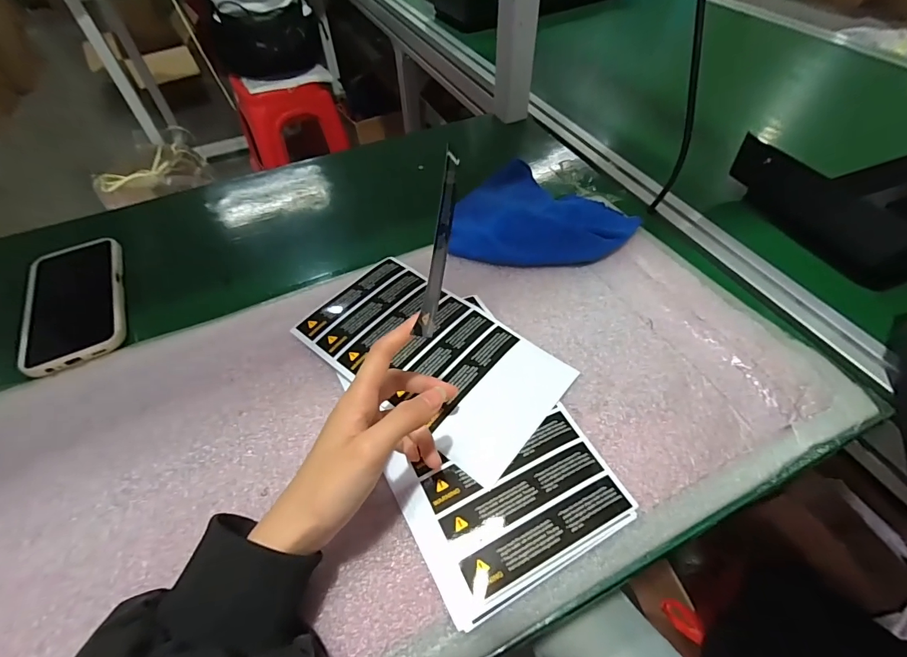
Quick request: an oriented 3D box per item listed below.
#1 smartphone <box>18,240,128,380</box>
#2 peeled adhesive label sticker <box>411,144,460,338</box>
[{"bbox_3d":[-0.387,-0.028,0.423,0.085,0.018,0.165,-24,55,-16],"label":"smartphone"},{"bbox_3d":[-0.009,-0.052,0.268,0.015,0.116,0.004,2,8,-44],"label":"peeled adhesive label sticker"}]

